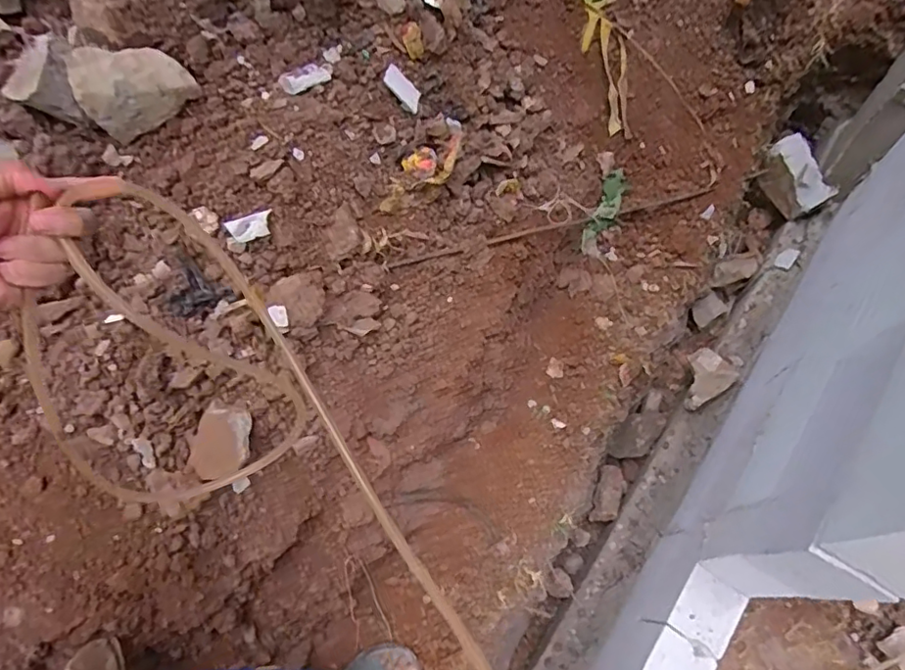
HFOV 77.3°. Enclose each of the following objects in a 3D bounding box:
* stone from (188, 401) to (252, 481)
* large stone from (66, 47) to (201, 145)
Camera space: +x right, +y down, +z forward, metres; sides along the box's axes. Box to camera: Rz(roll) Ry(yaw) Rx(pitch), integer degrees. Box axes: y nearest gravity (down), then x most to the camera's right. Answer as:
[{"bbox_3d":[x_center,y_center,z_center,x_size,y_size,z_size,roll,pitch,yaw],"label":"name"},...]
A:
[{"bbox_3d":[-0.377,0.169,0.918,0.096,0.042,0.121,5,66,6],"label":"stone"},{"bbox_3d":[-0.568,-0.448,1.016,0.187,0.112,0.109,-25,66,-8],"label":"large stone"}]

